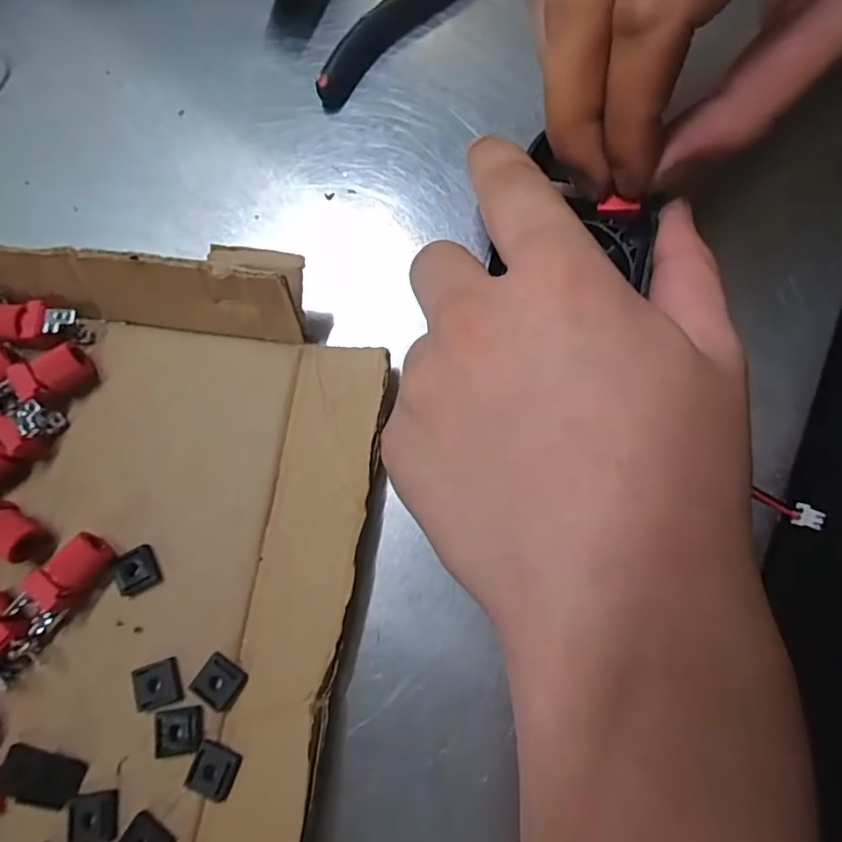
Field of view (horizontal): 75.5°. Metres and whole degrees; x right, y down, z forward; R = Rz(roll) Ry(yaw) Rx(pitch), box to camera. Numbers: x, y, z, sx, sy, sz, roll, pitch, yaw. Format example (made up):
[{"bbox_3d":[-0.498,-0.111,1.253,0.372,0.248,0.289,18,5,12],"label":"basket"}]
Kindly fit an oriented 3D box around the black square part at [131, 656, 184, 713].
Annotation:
[{"bbox_3d":[-0.084,0.084,0.173,0.014,0.004,0.014,-20,77,-2],"label":"black square part"}]

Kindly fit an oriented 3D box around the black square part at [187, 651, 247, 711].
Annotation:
[{"bbox_3d":[-0.064,0.083,0.172,0.014,0.004,0.013,34,81,9],"label":"black square part"}]

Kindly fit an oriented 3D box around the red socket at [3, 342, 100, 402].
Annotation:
[{"bbox_3d":[-0.131,-0.017,0.194,0.025,0.010,0.014,-31,78,-4],"label":"red socket"}]

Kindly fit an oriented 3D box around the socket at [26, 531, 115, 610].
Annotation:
[{"bbox_3d":[-0.113,0.049,0.178,0.016,0.013,0.021,38,82,10],"label":"socket"}]

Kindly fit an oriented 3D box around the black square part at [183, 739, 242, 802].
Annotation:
[{"bbox_3d":[-0.063,0.107,0.166,0.014,0.004,0.013,15,79,6],"label":"black square part"}]

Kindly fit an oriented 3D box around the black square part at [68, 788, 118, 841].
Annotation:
[{"bbox_3d":[-0.099,0.120,0.163,0.014,0.004,0.013,-7,77,1],"label":"black square part"}]

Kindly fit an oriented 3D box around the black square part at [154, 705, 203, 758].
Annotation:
[{"bbox_3d":[-0.076,0.097,0.170,0.015,0.004,0.013,-9,77,1],"label":"black square part"}]

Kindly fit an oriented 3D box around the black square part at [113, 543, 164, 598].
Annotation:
[{"bbox_3d":[-0.096,0.050,0.182,0.014,0.004,0.014,-24,78,-3],"label":"black square part"}]

